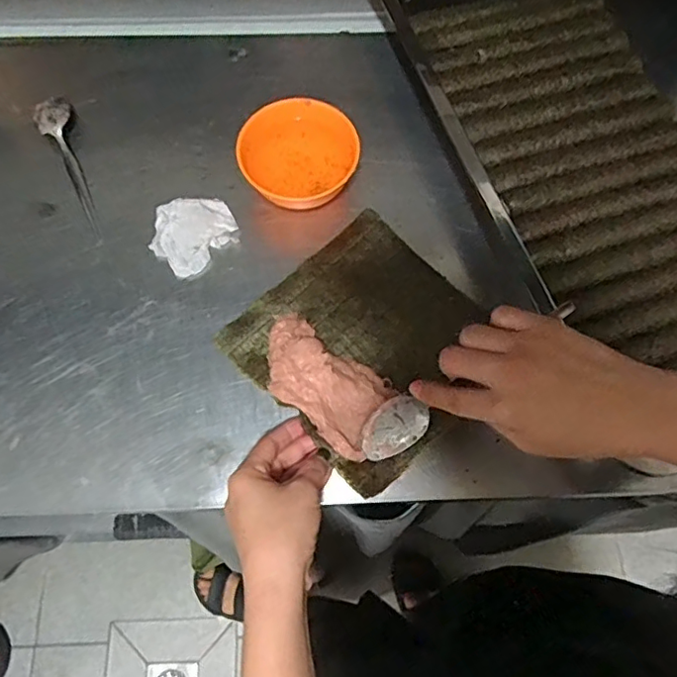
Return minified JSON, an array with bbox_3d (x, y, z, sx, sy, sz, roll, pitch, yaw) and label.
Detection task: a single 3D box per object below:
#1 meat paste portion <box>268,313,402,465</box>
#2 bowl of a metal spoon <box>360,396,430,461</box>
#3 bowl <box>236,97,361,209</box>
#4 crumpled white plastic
[{"bbox_3d":[-0.013,0.033,0.458,0.124,0.032,0.066,42,75,8],"label":"meat paste portion"},{"bbox_3d":[0.039,0.064,0.414,0.052,0.014,0.036,-31,95,6],"label":"bowl of a metal spoon"},{"bbox_3d":[-0.035,-0.162,0.516,0.105,0.049,0.090,-17,70,-6],"label":"bowl"},{"bbox_3d":[-0.133,-0.098,0.520,0.074,0.007,0.070,1,73,-4],"label":"crumpled white plastic"}]

